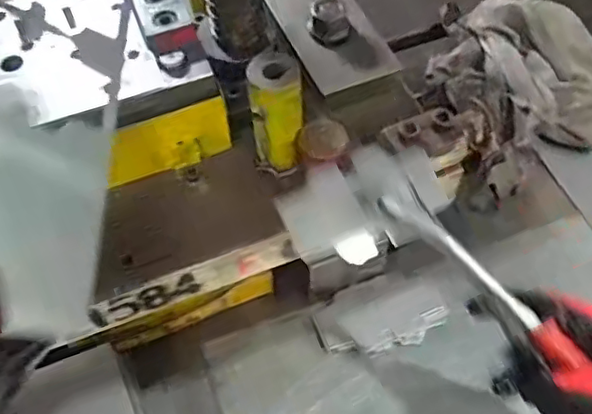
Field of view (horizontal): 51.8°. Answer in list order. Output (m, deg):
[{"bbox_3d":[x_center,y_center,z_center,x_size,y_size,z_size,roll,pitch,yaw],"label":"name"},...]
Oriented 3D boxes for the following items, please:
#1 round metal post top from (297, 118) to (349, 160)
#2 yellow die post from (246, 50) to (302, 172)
[{"bbox_3d":[0.024,-0.053,0.477,0.037,0.010,0.041,-25,59,-13],"label":"round metal post top"},{"bbox_3d":[-0.014,-0.072,0.474,0.038,0.095,0.033,-5,56,-1],"label":"yellow die post"}]

